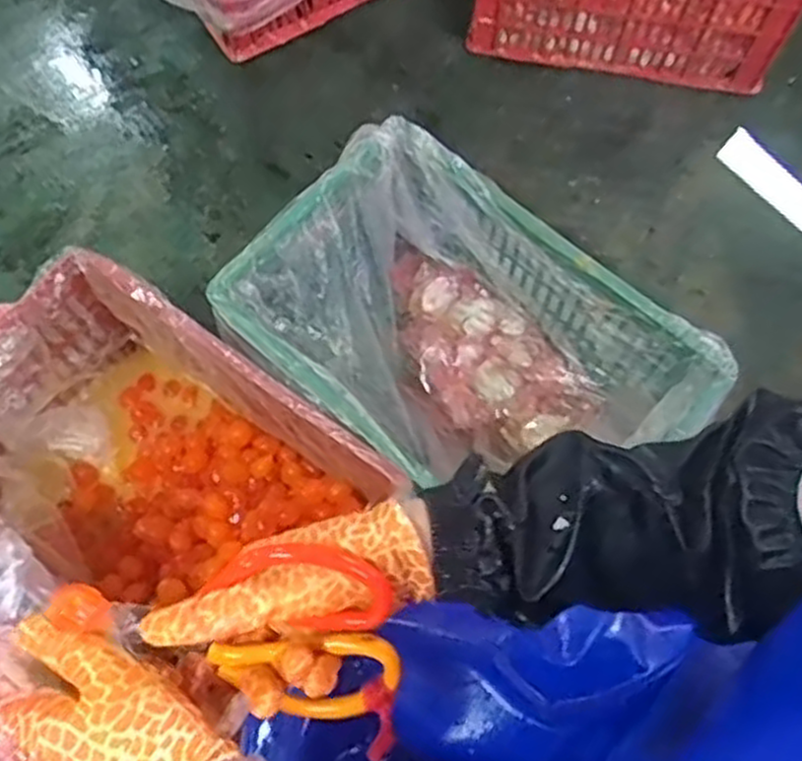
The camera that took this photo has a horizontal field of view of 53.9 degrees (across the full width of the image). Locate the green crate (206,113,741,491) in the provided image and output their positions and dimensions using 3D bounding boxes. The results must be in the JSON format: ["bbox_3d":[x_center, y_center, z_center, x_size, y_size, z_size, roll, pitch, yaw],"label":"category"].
[{"bbox_3d":[0.063,-0.019,0.912,0.481,0.237,0.311,37,73,14],"label":"green crate"}]

